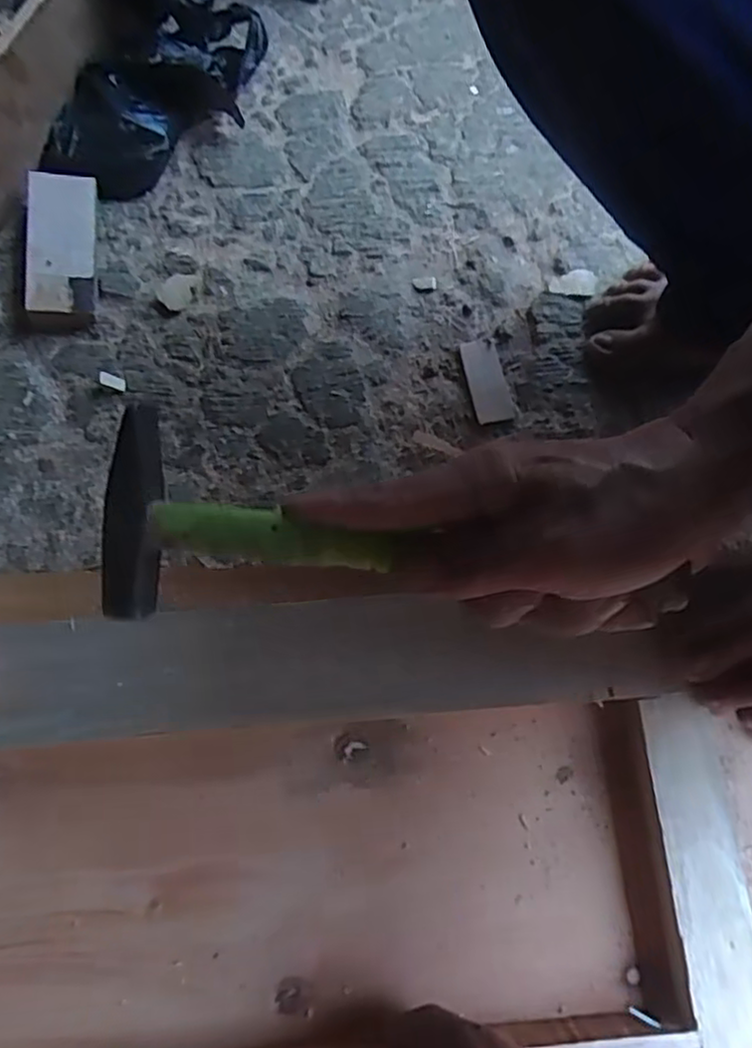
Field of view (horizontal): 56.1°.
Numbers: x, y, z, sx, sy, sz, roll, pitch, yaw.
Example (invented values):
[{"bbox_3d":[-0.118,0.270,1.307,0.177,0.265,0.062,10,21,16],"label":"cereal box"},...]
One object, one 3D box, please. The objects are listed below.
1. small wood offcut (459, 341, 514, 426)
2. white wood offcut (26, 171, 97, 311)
[{"bbox_3d":[0.089,-0.116,0.570,0.030,0.009,0.077,-10,73,-3],"label":"small wood offcut"},{"bbox_3d":[-0.254,-0.228,0.571,0.049,0.013,0.118,0,79,-21],"label":"white wood offcut"}]

